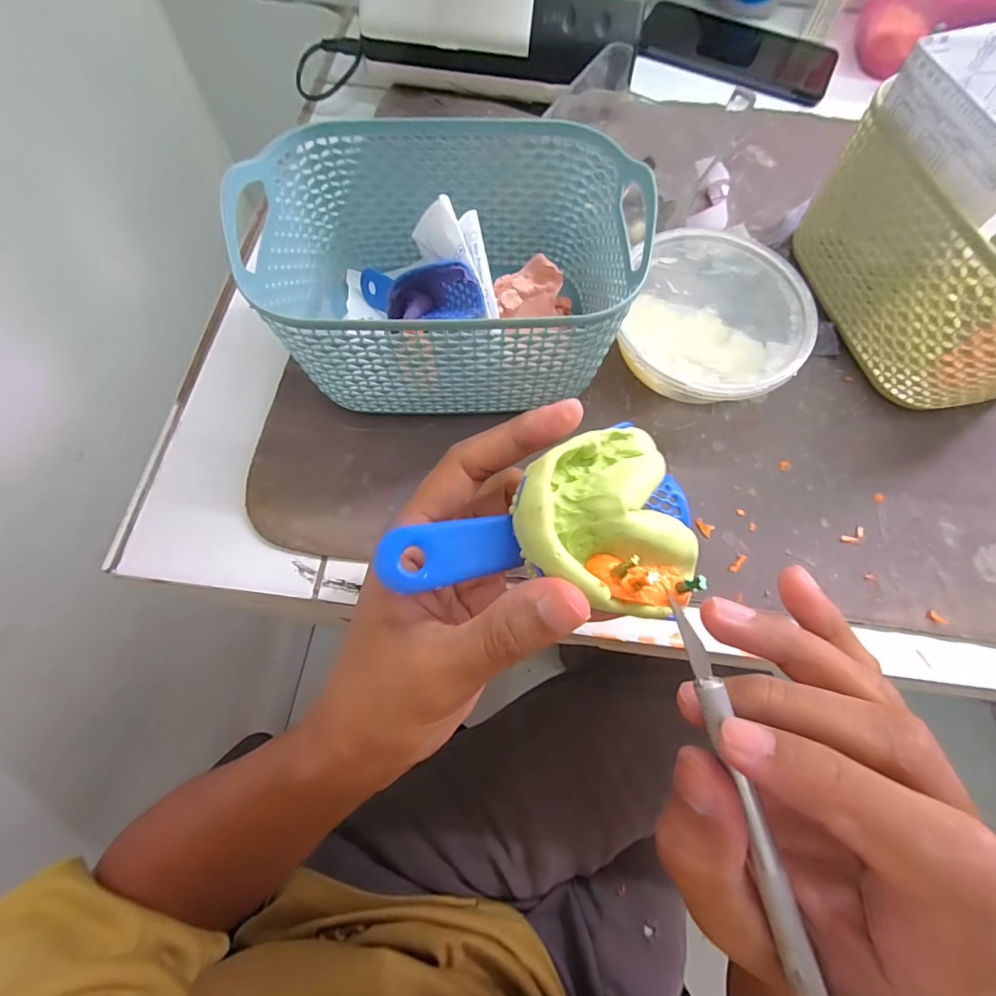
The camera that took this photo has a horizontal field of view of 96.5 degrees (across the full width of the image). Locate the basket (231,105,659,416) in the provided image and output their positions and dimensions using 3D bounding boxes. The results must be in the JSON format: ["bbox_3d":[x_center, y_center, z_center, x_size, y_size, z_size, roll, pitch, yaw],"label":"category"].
[{"bbox_3d":[-0.026,-0.108,0.226,0.162,0.083,0.117,-1,70,-2],"label":"basket"}]

